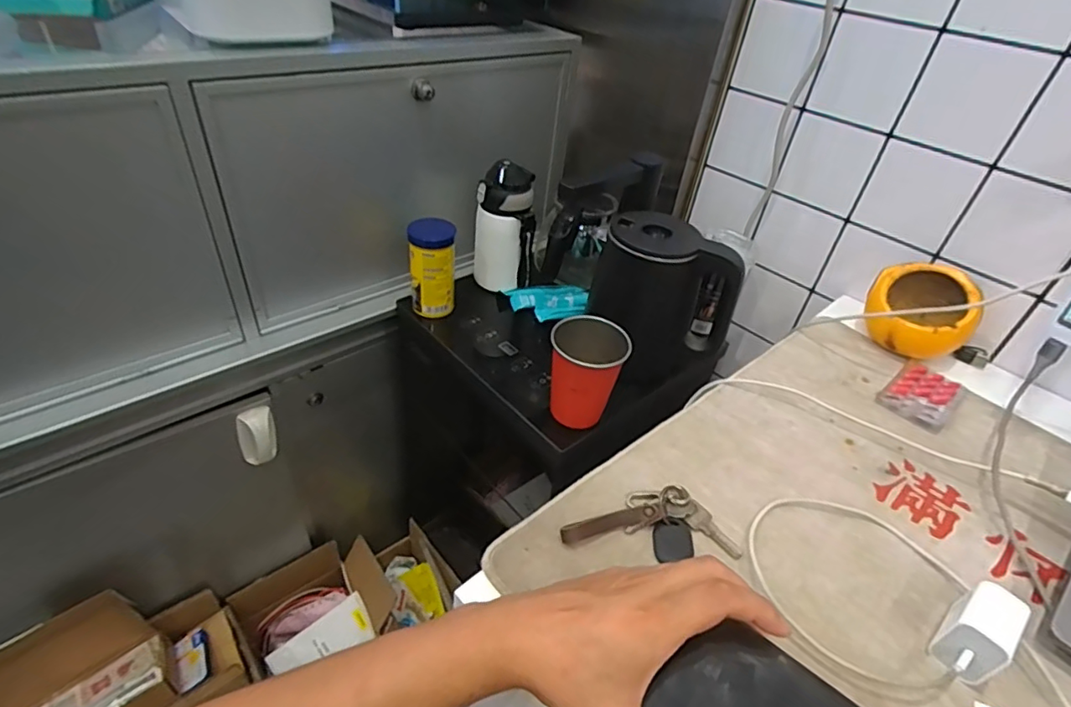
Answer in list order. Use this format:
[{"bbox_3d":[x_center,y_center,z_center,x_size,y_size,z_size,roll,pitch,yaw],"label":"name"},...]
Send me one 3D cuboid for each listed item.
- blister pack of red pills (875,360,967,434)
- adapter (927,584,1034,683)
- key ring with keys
[{"bbox_3d":[0.377,0.037,0.531,0.097,0.009,0.057,-27,50,-35],"label":"blister pack of red pills"},{"bbox_3d":[0.263,0.166,0.326,0.052,0.035,0.032,-21,47,-31],"label":"adapter"},{"bbox_3d":[0.077,0.116,0.380,0.118,0.017,0.051,1,40,-8],"label":"key ring with keys"}]

